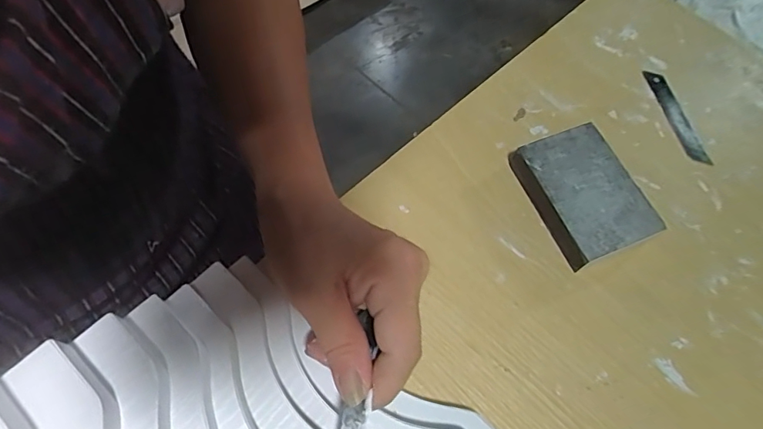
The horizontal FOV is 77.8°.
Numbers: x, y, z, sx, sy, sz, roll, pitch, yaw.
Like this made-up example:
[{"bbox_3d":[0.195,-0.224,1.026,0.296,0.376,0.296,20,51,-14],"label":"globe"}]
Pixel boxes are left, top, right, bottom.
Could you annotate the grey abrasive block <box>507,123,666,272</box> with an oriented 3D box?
[{"bbox_3d":[0.148,-0.016,0.348,0.065,0.029,0.095,-19,65,-13],"label":"grey abrasive block"}]

